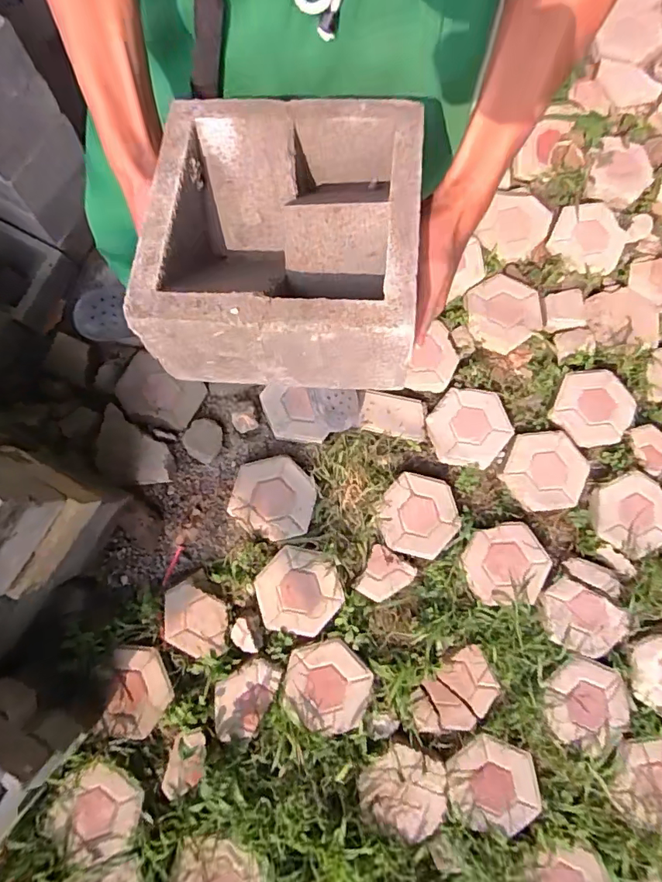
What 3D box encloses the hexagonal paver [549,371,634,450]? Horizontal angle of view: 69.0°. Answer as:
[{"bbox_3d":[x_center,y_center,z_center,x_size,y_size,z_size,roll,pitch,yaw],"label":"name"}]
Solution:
[{"bbox_3d":[0.700,-0.094,1.272,0.187,0.033,0.208,26,79,4],"label":"hexagonal paver"}]

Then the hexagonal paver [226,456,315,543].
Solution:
[{"bbox_3d":[-0.142,0.135,1.192,0.199,0.043,0.193,16,79,2],"label":"hexagonal paver"}]

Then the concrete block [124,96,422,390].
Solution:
[{"bbox_3d":[-0.038,-0.159,0.379,0.195,0.095,0.206,3,78,-1],"label":"concrete block"}]

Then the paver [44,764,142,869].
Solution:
[{"bbox_3d":[-0.509,0.806,1.031,0.170,0.033,0.169,35,80,6],"label":"paver"}]

